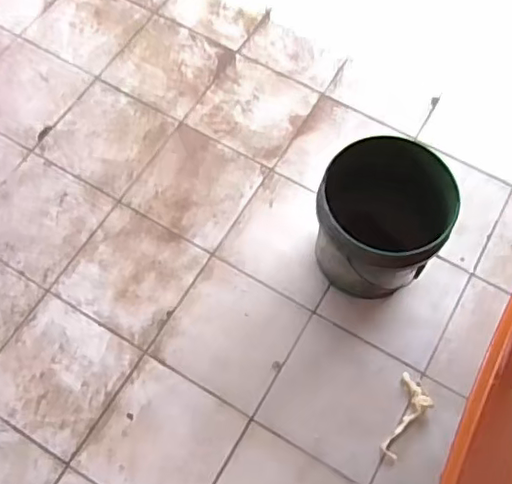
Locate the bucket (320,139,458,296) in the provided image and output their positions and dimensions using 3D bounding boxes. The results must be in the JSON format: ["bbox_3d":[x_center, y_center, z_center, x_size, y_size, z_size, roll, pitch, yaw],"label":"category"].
[{"bbox_3d":[0.275,-0.028,1.397,0.262,0.359,0.259,-1,65,1],"label":"bucket"}]

